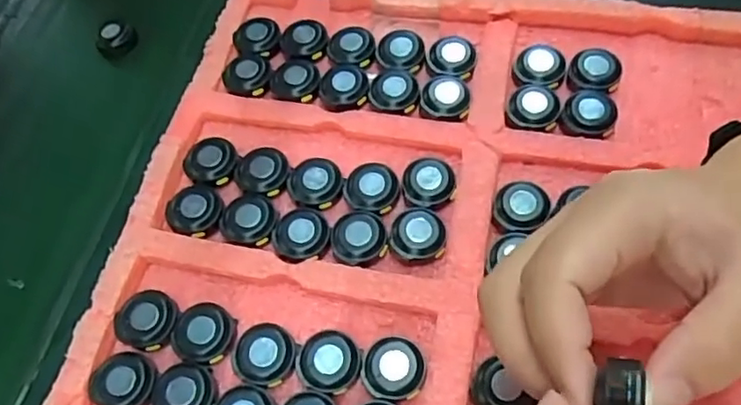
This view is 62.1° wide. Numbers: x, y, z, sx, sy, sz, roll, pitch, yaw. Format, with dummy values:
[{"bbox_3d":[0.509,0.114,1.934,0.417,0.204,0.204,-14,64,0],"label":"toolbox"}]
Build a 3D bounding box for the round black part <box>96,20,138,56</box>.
[{"bbox_3d":[-0.184,-0.121,0.449,0.027,0.013,0.026,-4,61,7],"label":"round black part"}]

